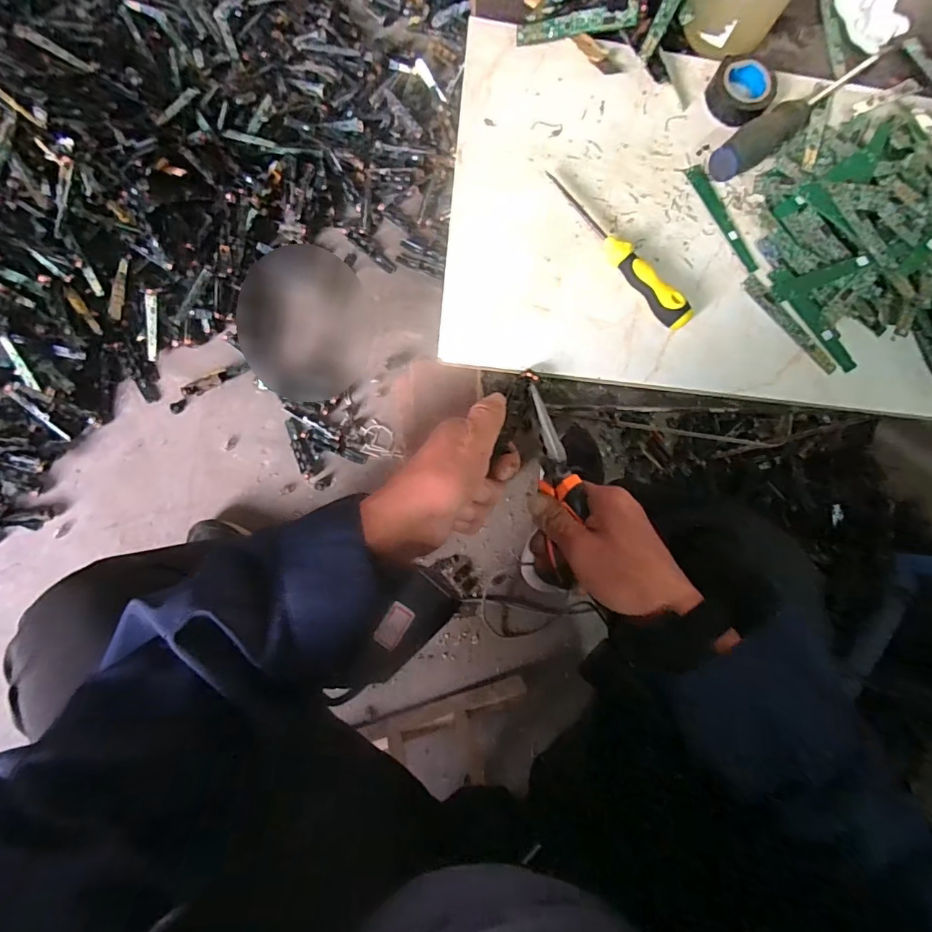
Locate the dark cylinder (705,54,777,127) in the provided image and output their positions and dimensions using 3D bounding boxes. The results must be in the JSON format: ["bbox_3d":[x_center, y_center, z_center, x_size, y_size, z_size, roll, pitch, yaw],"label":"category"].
[{"bbox_3d":[0.228,-0.311,0.399,0.050,0.020,0.045,33,79,-1],"label":"dark cylinder"}]

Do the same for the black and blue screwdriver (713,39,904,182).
[{"bbox_3d":[0.291,-0.305,0.396,0.252,0.033,0.025,-38,87,-11],"label":"black and blue screwdriver"}]

